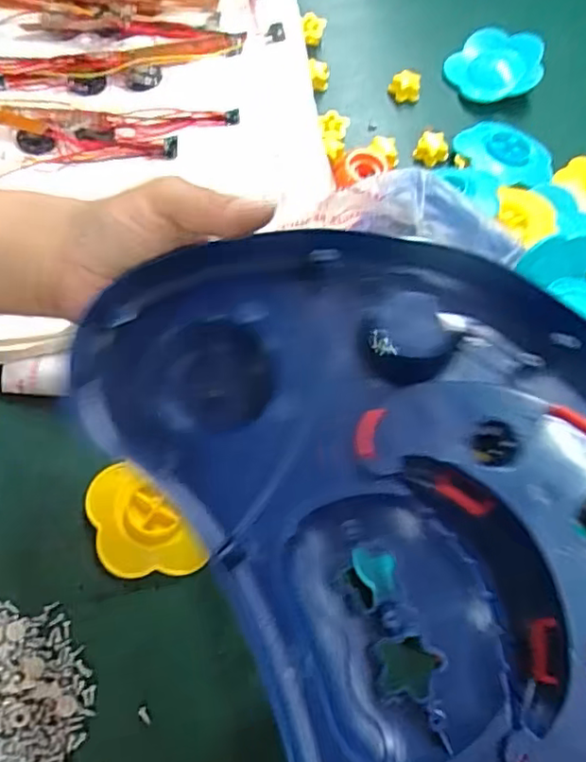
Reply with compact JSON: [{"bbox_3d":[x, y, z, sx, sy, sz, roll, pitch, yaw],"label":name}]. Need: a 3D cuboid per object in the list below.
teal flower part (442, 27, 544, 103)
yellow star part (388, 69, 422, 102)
[{"bbox_3d":[0.171,-0.269,0.531,0.076,0.028,0.065,15,66,3],"label":"teal flower part"},{"bbox_3d":[0.094,-0.245,0.517,0.025,0.017,0.019,11,65,-1],"label":"yellow star part"}]

